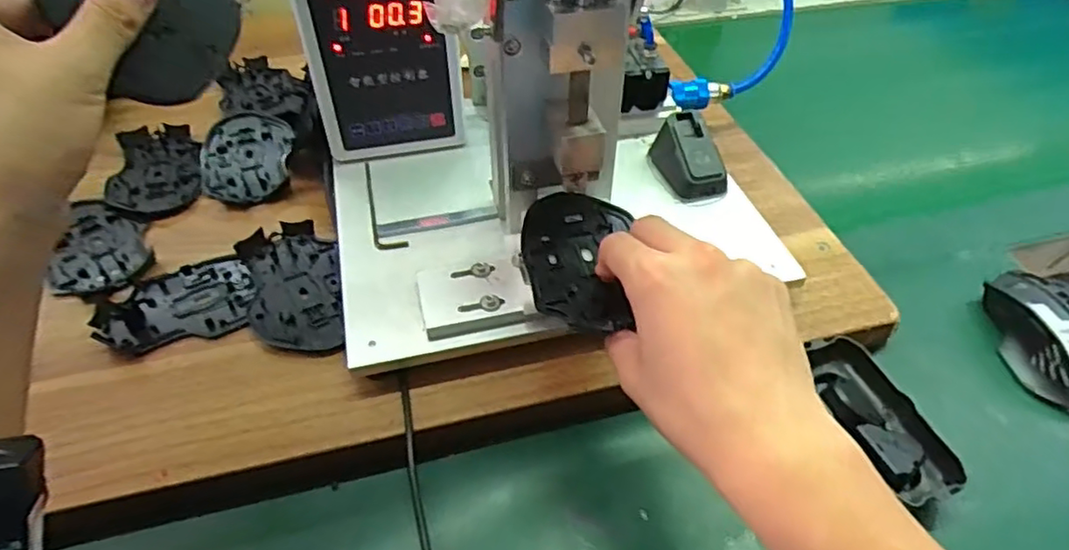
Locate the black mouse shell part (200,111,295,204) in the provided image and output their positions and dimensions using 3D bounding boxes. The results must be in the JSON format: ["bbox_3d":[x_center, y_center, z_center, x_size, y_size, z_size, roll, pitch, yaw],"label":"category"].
[{"bbox_3d":[-0.251,-0.102,0.571,0.073,0.015,0.115,-5,47,-5],"label":"black mouse shell part"}]

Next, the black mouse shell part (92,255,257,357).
[{"bbox_3d":[-0.245,0.022,0.453,0.100,0.015,0.069,-16,49,-15],"label":"black mouse shell part"}]

